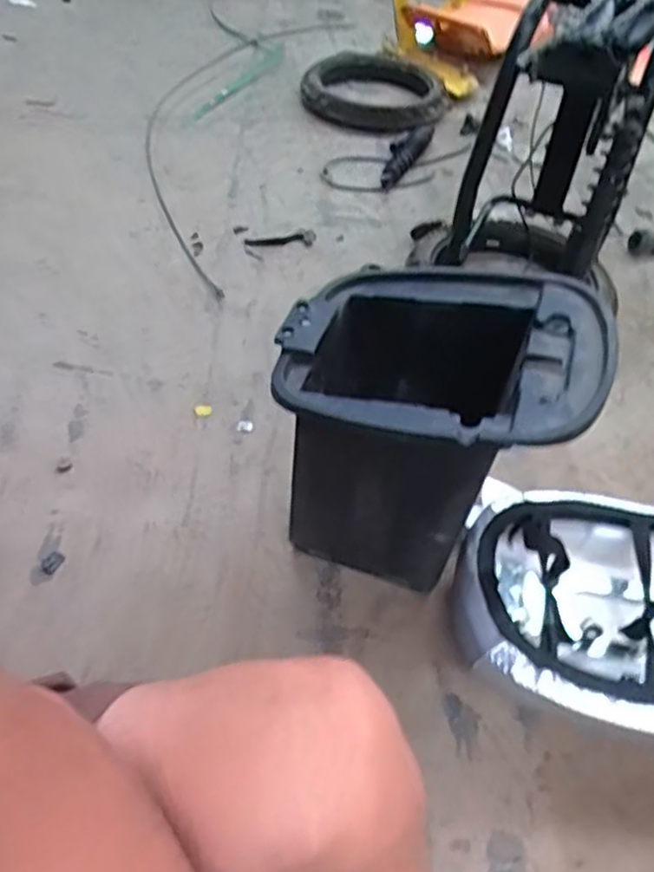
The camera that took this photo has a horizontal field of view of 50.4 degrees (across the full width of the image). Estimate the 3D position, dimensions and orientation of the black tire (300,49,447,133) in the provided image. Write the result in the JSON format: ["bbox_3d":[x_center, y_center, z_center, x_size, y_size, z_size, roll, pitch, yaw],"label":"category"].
[{"bbox_3d":[0.117,-0.851,1.706,0.352,0.057,0.374,3,48,-1],"label":"black tire"}]

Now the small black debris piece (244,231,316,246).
[{"bbox_3d":[-0.086,-0.367,1.293,0.131,0.014,0.036,-8,50,-11],"label":"small black debris piece"}]

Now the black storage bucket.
[{"bbox_3d":[0.103,0.007,0.772,0.288,0.349,0.244,22,51,15],"label":"black storage bucket"}]

